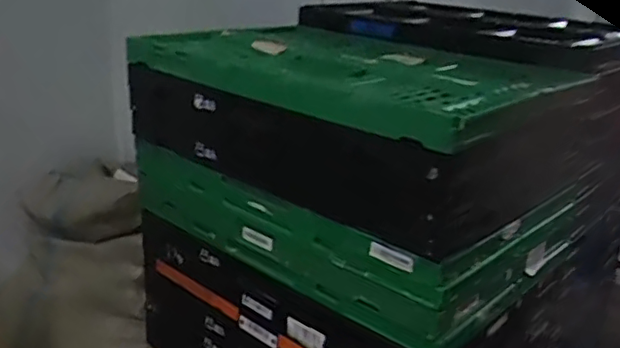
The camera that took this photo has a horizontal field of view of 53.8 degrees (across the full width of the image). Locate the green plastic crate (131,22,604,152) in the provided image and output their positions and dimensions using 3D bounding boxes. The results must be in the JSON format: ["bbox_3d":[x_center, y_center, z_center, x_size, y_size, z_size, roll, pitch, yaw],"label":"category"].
[{"bbox_3d":[0.071,-0.154,0.881,0.561,0.052,0.410,20,26,38],"label":"green plastic crate"}]

